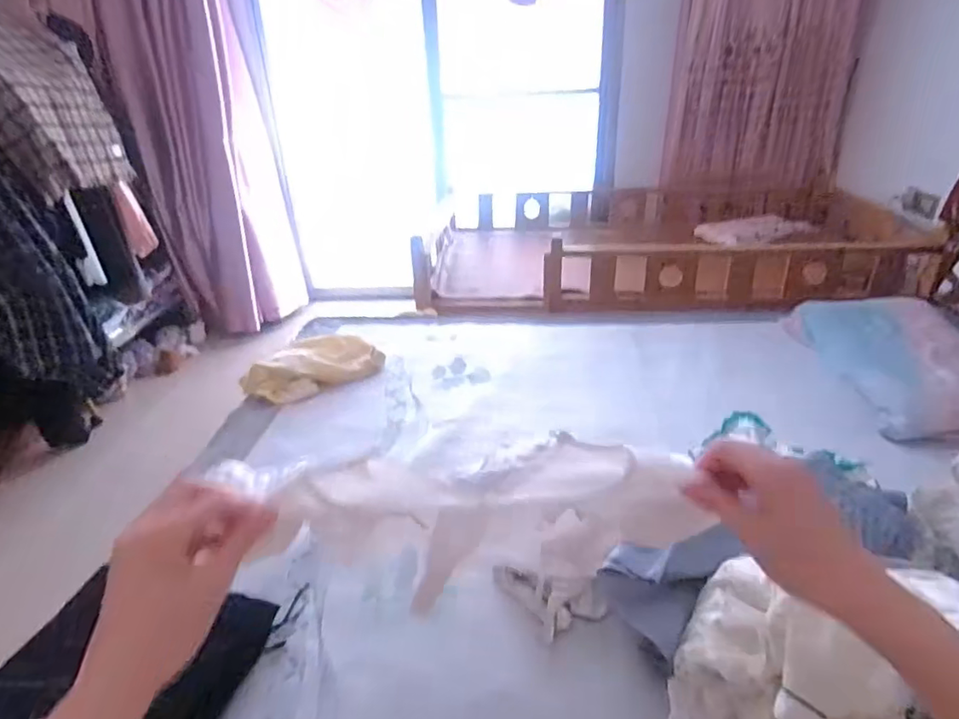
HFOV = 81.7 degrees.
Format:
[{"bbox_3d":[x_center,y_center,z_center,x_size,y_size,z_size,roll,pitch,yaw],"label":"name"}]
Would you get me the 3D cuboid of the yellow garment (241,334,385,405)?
[{"bbox_3d":[-0.462,0.012,1.521,0.348,0.062,0.228,-19,32,-27],"label":"yellow garment"}]

